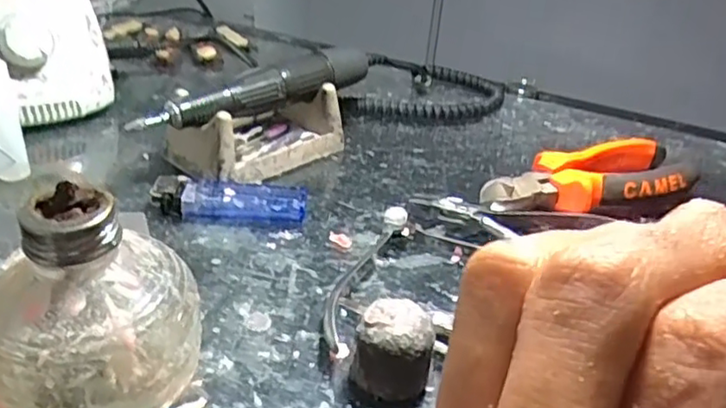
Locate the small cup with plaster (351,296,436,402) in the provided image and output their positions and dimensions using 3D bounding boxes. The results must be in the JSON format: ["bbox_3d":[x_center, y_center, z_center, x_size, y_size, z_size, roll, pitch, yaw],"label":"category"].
[{"bbox_3d":[0.012,0.056,0.252,0.028,0.033,0.023,12,32,11],"label":"small cup with plaster"}]

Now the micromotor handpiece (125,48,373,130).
[{"bbox_3d":[-0.059,-0.069,0.395,0.166,0.022,0.021,-23,41,-40],"label":"micromotor handpiece"}]

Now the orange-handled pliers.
[{"bbox_3d":[0.151,-0.014,0.404,0.181,0.026,0.056,-9,34,-22],"label":"orange-handled pliers"}]

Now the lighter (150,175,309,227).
[{"bbox_3d":[-0.071,-0.002,0.351,0.079,0.015,0.024,5,31,-1],"label":"lighter"}]

